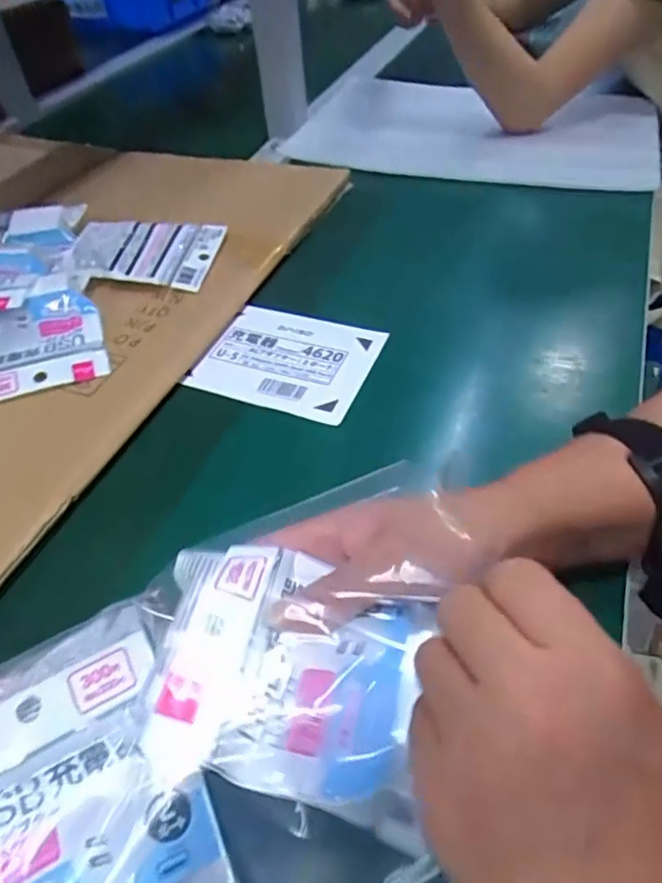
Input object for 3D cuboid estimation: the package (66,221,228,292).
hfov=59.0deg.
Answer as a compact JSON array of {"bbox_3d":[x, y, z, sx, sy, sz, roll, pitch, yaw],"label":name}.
[{"bbox_3d":[-0.168,-0.175,0.528,0.119,0.029,0.095,4,48,9],"label":"package"}]

